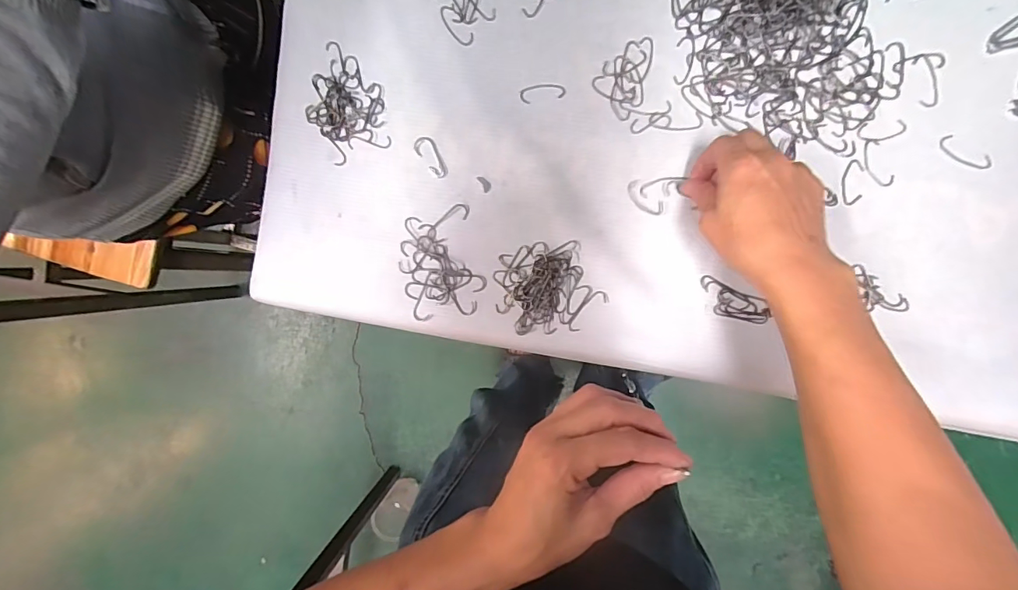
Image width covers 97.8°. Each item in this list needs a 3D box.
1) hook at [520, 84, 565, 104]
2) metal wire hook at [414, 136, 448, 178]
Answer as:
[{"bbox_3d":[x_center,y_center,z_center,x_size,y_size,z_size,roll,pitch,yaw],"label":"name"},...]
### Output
[{"bbox_3d":[0.028,-0.168,0.367,0.037,0.004,0.014,-7,94,5],"label":"hook"},{"bbox_3d":[-0.066,-0.117,0.376,0.017,0.004,0.039,-32,91,6],"label":"metal wire hook"}]

